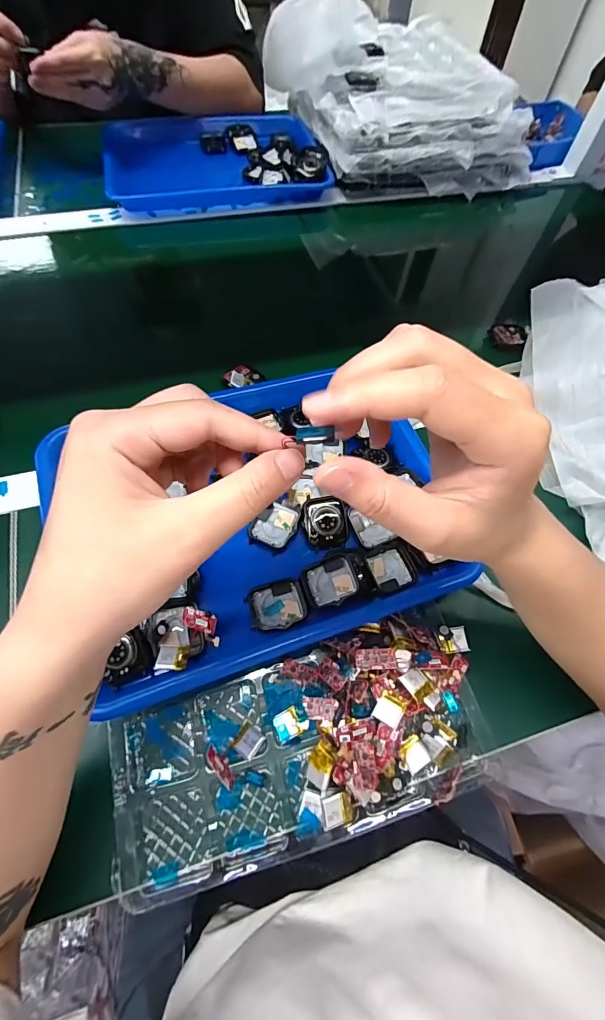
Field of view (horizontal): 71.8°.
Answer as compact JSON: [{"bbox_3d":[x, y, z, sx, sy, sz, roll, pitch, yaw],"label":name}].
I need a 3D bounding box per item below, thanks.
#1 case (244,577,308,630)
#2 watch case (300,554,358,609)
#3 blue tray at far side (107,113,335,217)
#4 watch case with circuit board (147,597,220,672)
[{"bbox_3d":[-0.020,0.074,0.326,0.043,0.005,0.036,-15,64,-11],"label":"case"},{"bbox_3d":[0.022,0.057,0.330,0.039,0.013,0.035,-14,64,-11],"label":"watch case"},{"bbox_3d":[-0.138,-0.556,0.654,0.327,0.037,0.249,-9,63,-9],"label":"blue tray at far side"},{"bbox_3d":[-0.087,0.090,0.306,0.046,0.019,0.045,-25,66,-16],"label":"watch case with circuit board"}]

